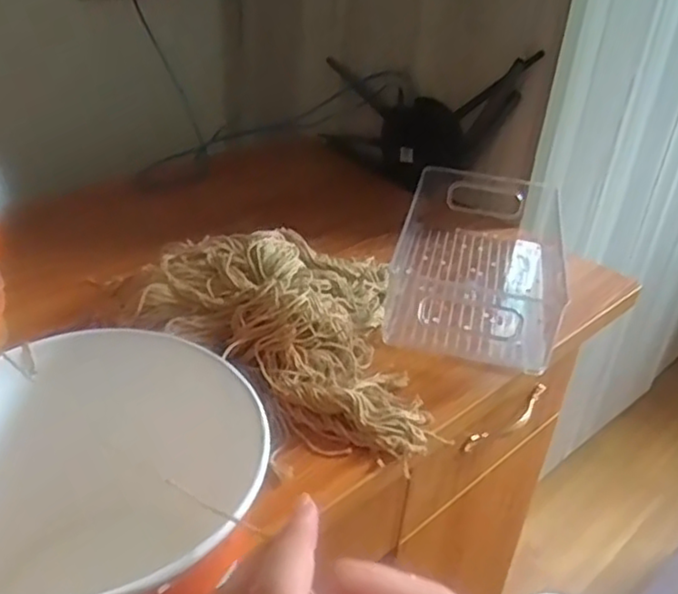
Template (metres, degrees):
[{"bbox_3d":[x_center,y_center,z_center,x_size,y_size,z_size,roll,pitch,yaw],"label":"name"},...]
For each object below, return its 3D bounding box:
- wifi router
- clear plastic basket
[{"bbox_3d":[0.099,-0.228,0.871,0.332,0.166,0.060,7,26,42],"label":"wifi router"},{"bbox_3d":[0.138,-0.041,0.711,0.168,0.073,0.304,10,33,8],"label":"clear plastic basket"}]

